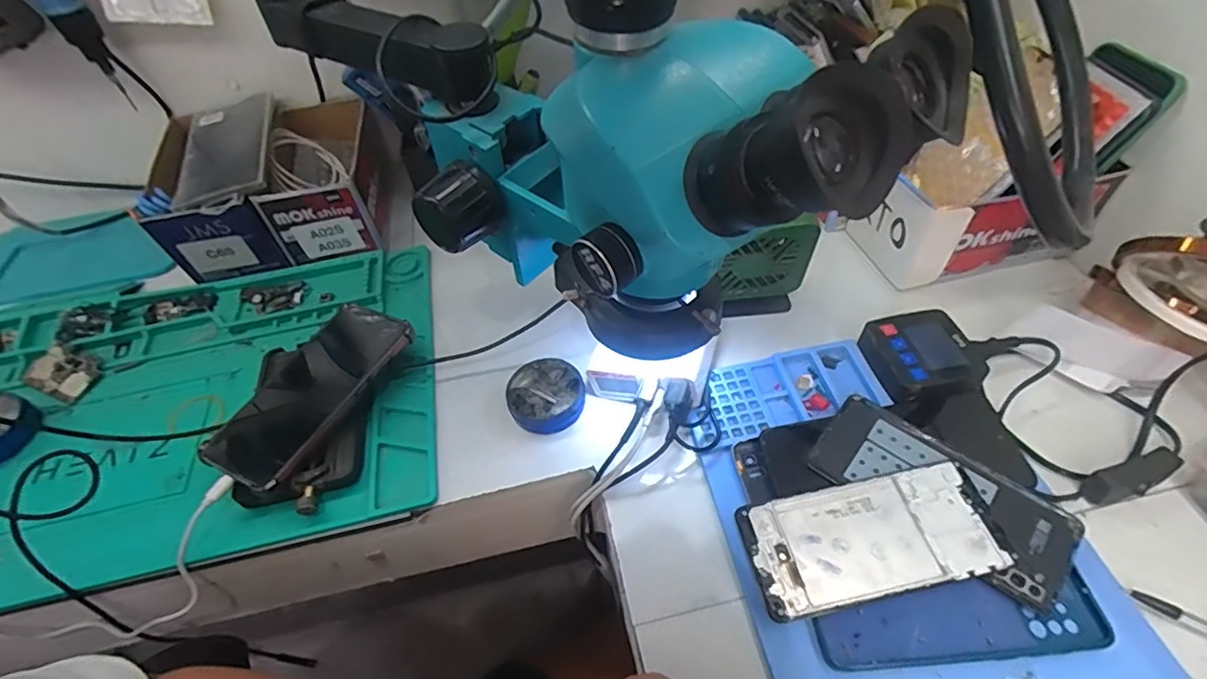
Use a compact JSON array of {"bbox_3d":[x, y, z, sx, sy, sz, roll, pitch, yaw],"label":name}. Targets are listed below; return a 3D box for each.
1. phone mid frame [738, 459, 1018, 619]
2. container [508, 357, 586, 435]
[{"bbox_3d":[0.169,0.126,0.358,0.153,0.012,0.069,-11,50,-4],"label":"phone mid frame"},{"bbox_3d":[-0.046,0.045,0.461,0.060,0.018,0.064,-3,49,3],"label":"container"}]

